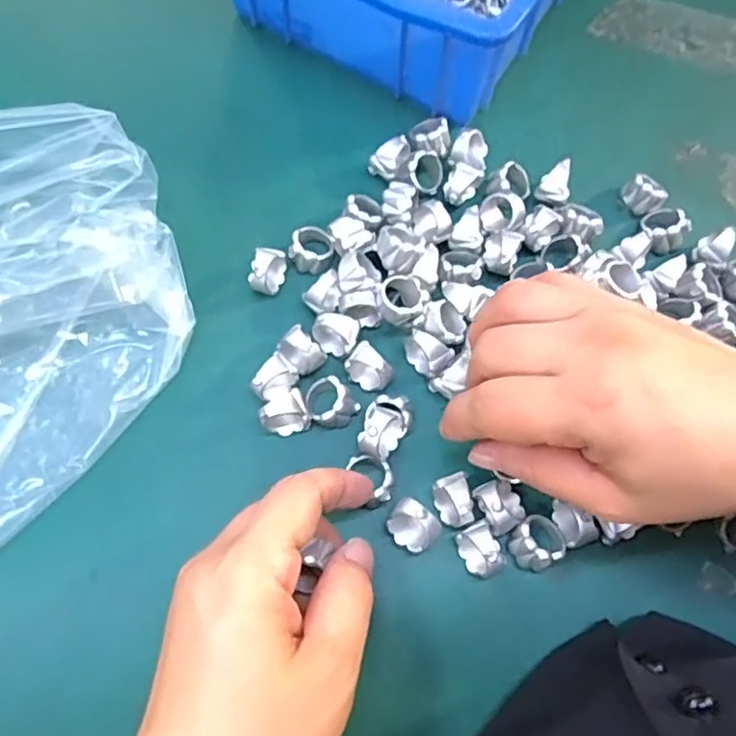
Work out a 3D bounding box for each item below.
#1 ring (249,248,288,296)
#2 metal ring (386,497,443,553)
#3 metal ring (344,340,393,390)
[{"bbox_3d":[-0.048,-0.046,0.306,0.013,0.018,0.020,10,70,2],"label":"ring"},{"bbox_3d":[0.019,0.067,0.266,0.020,0.020,0.016,41,74,12],"label":"metal ring"},{"bbox_3d":[0.000,0.001,0.291,0.020,0.016,0.014,43,75,12],"label":"metal ring"}]

